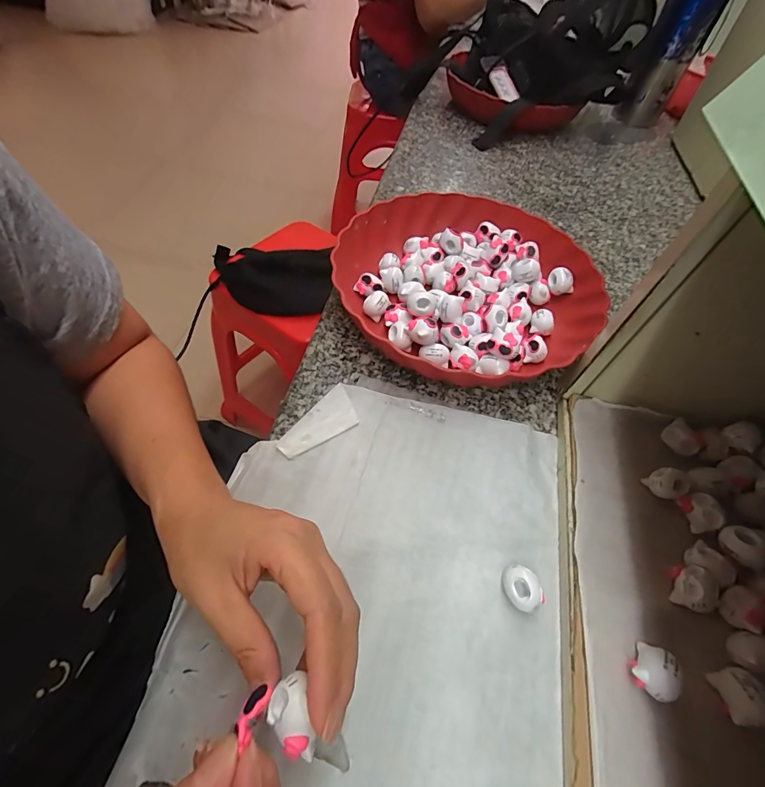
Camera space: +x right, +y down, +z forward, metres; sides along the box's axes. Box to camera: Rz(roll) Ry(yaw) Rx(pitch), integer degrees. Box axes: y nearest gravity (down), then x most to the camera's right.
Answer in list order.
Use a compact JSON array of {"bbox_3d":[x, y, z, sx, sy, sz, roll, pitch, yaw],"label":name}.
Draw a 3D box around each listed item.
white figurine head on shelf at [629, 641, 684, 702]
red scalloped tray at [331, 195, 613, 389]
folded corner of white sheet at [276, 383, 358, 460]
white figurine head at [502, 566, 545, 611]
[{"bbox_3d":[0.144,0.147,0.210,0.023,0.019,0.018,-38,66,-26],"label":"white figurine head on shelf"},{"bbox_3d":[0.076,-0.103,0.375,0.235,0.045,0.235,-22,60,-18],"label":"red scalloped tray"},{"bbox_3d":[-0.045,0.025,0.302,0.032,0.005,0.069,38,65,10],"label":"folded corner of white sheet"},{"bbox_3d":[0.083,0.118,0.240,0.018,0.020,0.025,-29,62,-22],"label":"white figurine head"}]

